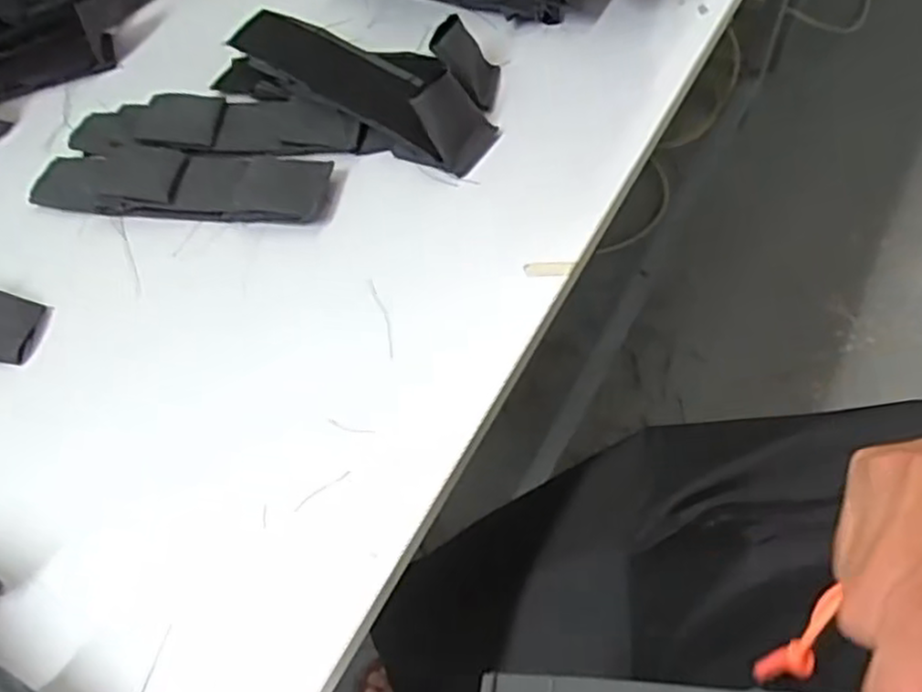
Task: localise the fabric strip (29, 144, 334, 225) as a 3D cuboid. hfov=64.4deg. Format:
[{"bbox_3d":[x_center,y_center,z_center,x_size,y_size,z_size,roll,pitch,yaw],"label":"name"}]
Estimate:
[{"bbox_3d":[-0.183,-0.107,0.466,0.202,0.021,0.049,6,59,11],"label":"fabric strip"}]

